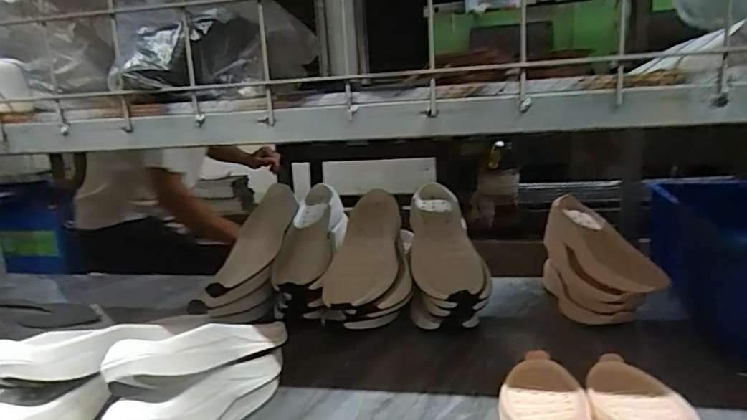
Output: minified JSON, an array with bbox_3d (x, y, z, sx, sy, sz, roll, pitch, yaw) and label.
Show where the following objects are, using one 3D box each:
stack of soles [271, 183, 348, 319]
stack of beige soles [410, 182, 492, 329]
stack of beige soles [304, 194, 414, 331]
[{"bbox_3d":[-0.119,0.064,0.969,0.105,0.068,0.300,-3,38,10],"label":"stack of soles"},{"bbox_3d":[0.121,0.070,0.909,0.126,0.101,0.294,-5,43,1],"label":"stack of beige soles"},{"bbox_3d":[-0.007,0.092,0.923,0.171,0.121,0.294,-3,39,13],"label":"stack of beige soles"}]

